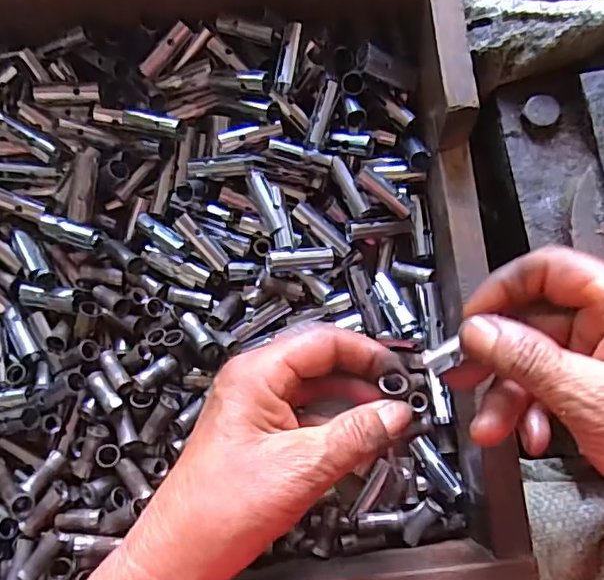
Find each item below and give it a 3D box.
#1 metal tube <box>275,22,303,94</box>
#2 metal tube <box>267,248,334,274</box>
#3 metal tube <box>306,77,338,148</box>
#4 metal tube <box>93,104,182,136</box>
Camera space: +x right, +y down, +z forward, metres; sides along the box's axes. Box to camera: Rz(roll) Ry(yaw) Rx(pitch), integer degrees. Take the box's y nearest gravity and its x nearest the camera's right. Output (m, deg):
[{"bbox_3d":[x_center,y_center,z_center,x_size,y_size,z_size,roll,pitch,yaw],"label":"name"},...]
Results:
[{"bbox_3d":[-0.008,-0.129,0.319,0.010,0.009,0.038,10,79,8],"label":"metal tube"},{"bbox_3d":[-0.001,-0.017,0.320,0.037,0.009,0.011,-3,84,-9],"label":"metal tube"},{"bbox_3d":[0.011,-0.099,0.324,0.008,0.010,0.040,17,80,9],"label":"metal tube"},{"bbox_3d":[-0.092,-0.096,0.324,0.054,0.010,0.011,14,80,9],"label":"metal tube"}]

